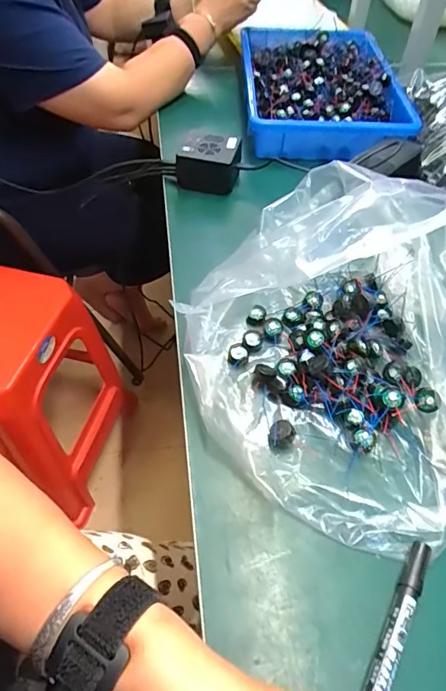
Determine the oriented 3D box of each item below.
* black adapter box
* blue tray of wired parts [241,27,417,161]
[{"bbox_3d":[-0.020,-0.256,0.639,0.087,0.064,0.056,2,52,0],"label":"black adapter box"},{"bbox_3d":[0.161,-0.446,0.788,0.246,0.067,0.383,0,52,-1],"label":"blue tray of wired parts"}]

